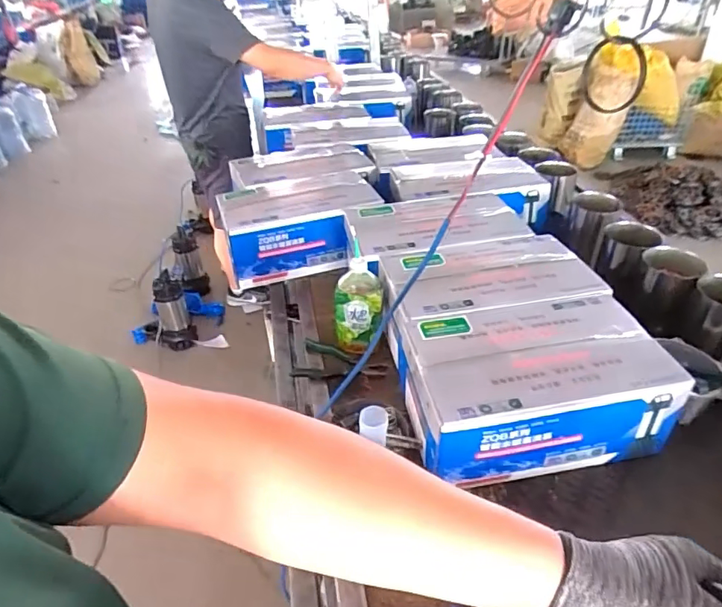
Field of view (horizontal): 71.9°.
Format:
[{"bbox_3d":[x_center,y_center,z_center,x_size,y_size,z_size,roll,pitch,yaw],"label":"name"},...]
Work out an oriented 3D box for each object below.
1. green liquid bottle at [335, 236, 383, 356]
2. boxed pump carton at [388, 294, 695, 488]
[{"bbox_3d":[-0.006,0.010,1.025,0.098,0.204,0.073,-4,36,-2],"label":"green liquid bottle"},{"bbox_3d":[0.288,0.134,0.864,0.407,0.161,0.258,-6,37,-6],"label":"boxed pump carton"}]

